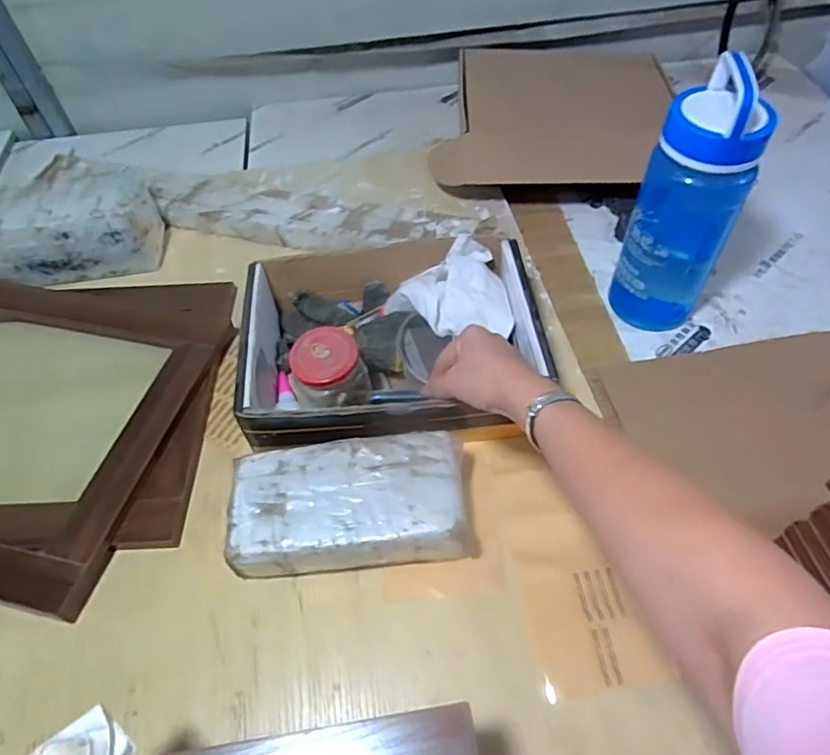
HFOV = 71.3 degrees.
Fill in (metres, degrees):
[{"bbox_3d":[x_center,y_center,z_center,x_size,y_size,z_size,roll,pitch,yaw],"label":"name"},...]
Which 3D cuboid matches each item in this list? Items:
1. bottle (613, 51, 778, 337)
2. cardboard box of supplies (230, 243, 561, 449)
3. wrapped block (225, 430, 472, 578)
[{"bbox_3d":[0.288,-0.173,0.623,0.105,0.280,0.077,27,57,21],"label":"bottle"},{"bbox_3d":[-0.027,-0.039,0.630,0.296,0.108,0.243,-4,52,-2],"label":"cardboard box of supplies"},{"bbox_3d":[-0.058,0.122,0.537,0.210,0.067,0.113,-5,53,0],"label":"wrapped block"}]

